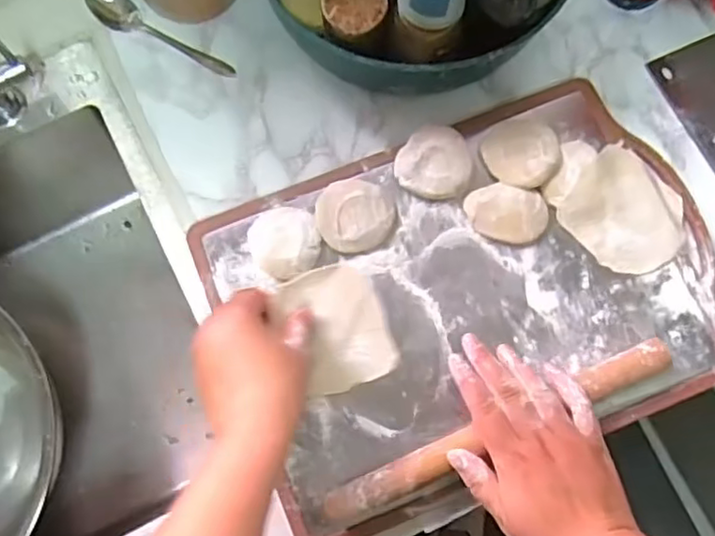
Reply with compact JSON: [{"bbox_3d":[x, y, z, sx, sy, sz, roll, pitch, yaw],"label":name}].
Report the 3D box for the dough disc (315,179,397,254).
[{"bbox_3d":[-0.003,-0.043,0.540,0.065,0.015,0.059,28,78,5],"label":"dough disc"}]

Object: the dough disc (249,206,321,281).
[{"bbox_3d":[-0.059,-0.021,0.534,0.055,0.015,0.060,0,77,-1],"label":"dough disc"}]

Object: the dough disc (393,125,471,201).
[{"bbox_3d":[0.067,-0.093,0.547,0.060,0.011,0.062,0,77,-1],"label":"dough disc"}]

